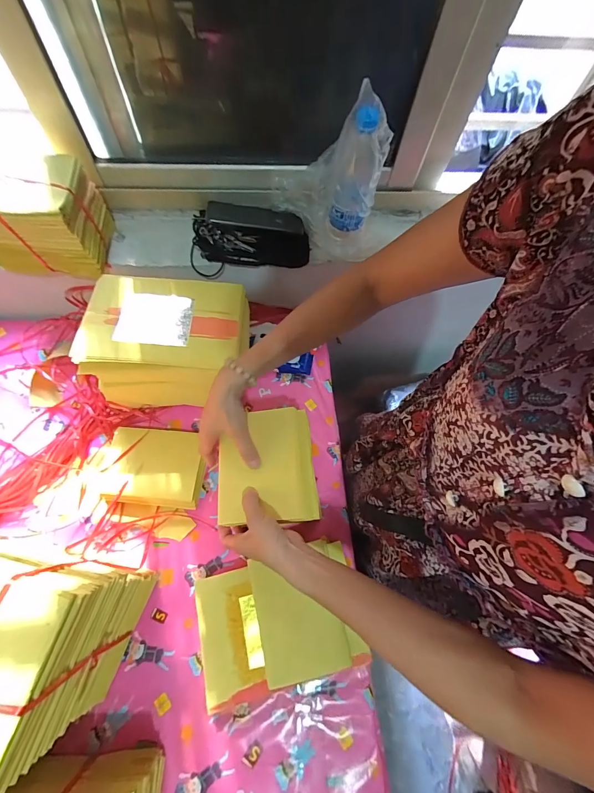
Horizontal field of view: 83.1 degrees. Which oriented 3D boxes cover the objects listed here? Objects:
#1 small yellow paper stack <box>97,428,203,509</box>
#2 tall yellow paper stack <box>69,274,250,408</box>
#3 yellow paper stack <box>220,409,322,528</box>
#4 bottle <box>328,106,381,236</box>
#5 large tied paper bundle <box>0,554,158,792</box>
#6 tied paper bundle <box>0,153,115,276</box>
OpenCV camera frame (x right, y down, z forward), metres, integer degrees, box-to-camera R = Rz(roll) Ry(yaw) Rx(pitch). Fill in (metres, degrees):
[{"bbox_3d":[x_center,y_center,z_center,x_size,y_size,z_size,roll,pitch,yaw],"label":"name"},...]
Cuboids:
[{"bbox_3d":[-0.245,0.119,0.576,0.165,0.035,0.126,5,71,1],"label":"small yellow paper stack"},{"bbox_3d":[-0.205,-0.098,0.574,0.244,0.136,0.183,-3,71,-2],"label":"tall yellow paper stack"},{"bbox_3d":[-0.043,0.096,0.475,0.134,0.027,0.156,-5,71,-3],"label":"yellow paper stack"},{"bbox_3d":[0.090,-0.333,0.517,0.065,0.183,0.049,11,72,3],"label":"bottle"},{"bbox_3d":[-0.277,0.276,0.390,0.106,0.264,0.158,16,72,4],"label":"large tied paper bundle"},{"bbox_3d":[-0.414,-0.289,0.534,0.172,0.138,0.127,0,71,-1],"label":"tied paper bundle"}]

